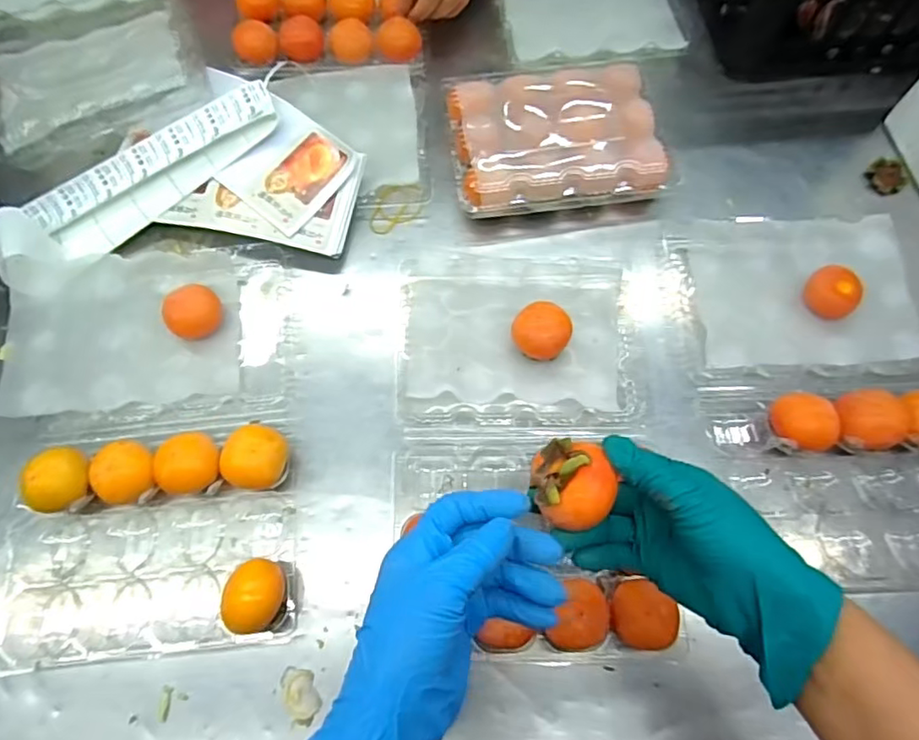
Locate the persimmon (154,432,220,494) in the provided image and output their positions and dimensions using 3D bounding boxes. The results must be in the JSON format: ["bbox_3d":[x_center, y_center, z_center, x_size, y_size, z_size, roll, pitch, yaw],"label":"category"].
[{"bbox_3d":[-0.219,0.078,0.475,0.047,0.037,0.046,1,69,-2],"label":"persimmon"}]

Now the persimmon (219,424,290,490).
[{"bbox_3d":[-0.170,0.072,0.479,0.052,0.047,0.054,15,70,5],"label":"persimmon"}]

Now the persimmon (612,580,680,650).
[{"bbox_3d":[0.138,0.185,0.440,0.050,0.048,0.049,0,70,0],"label":"persimmon"}]

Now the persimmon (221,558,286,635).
[{"bbox_3d":[-0.153,0.172,0.437,0.041,0.050,0.051,4,70,1],"label":"persimmon"}]

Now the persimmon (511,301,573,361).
[{"bbox_3d":[0.074,-0.034,0.525,0.051,0.039,0.048,0,70,0],"label":"persimmon"}]

